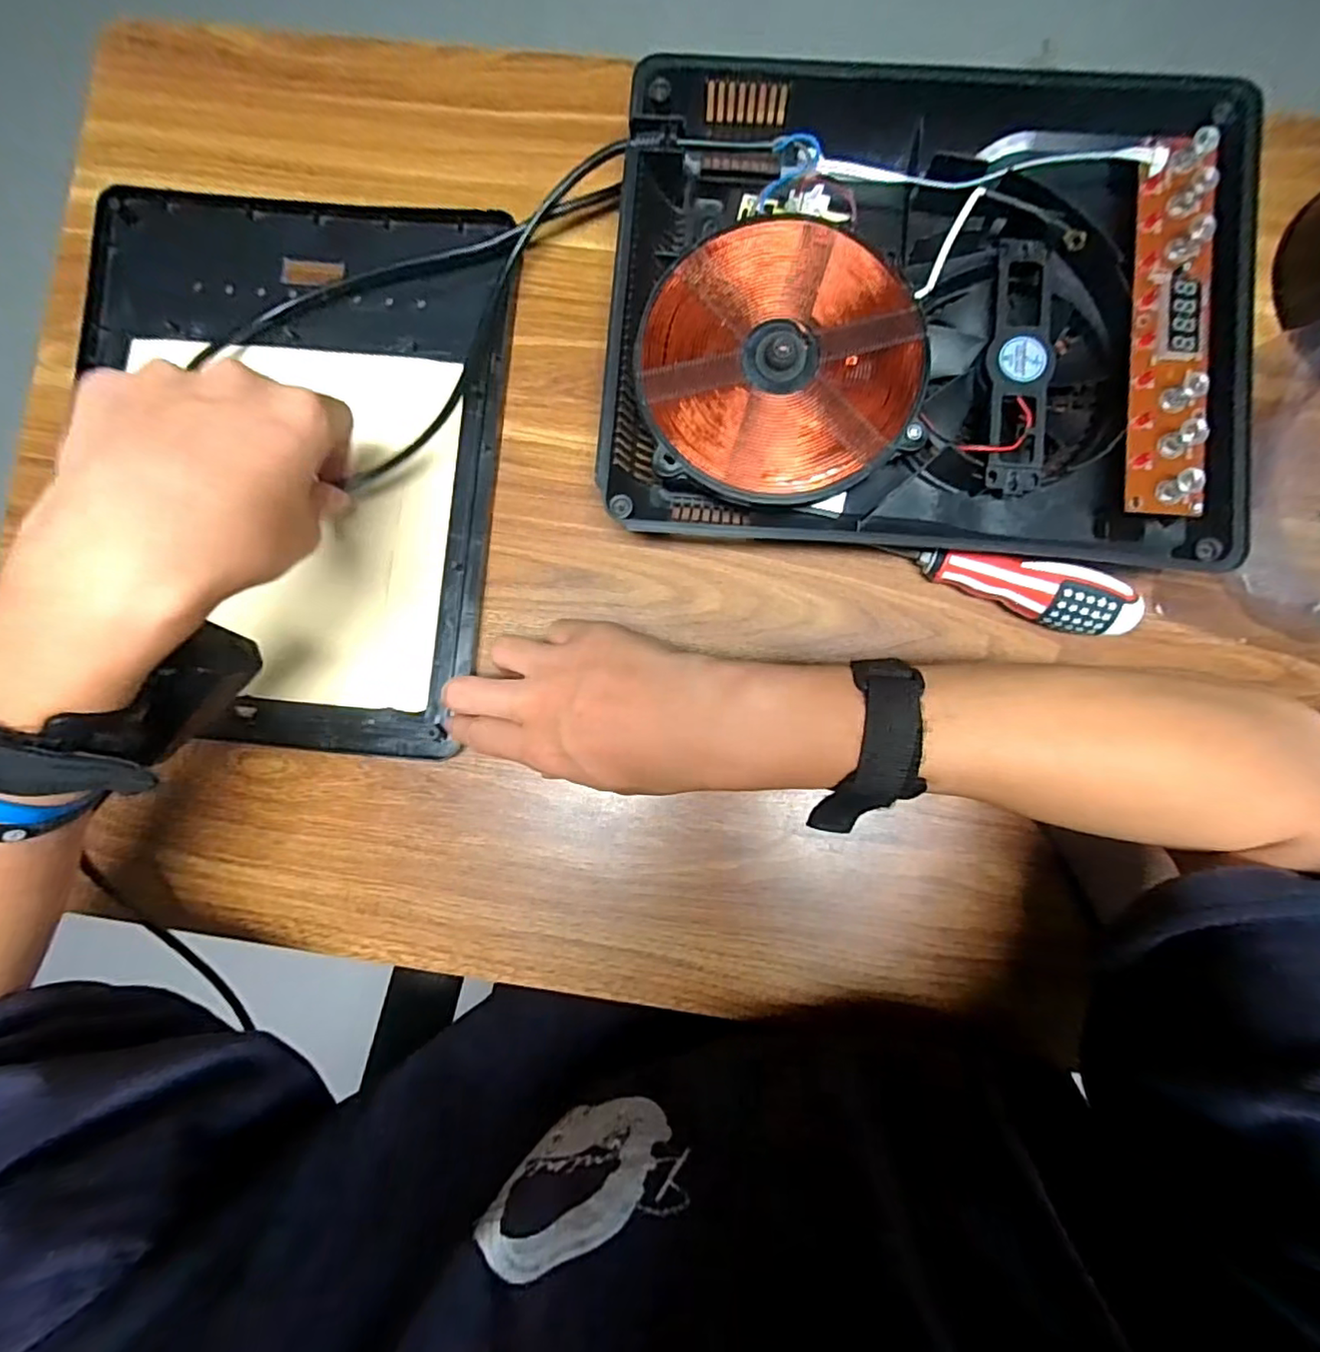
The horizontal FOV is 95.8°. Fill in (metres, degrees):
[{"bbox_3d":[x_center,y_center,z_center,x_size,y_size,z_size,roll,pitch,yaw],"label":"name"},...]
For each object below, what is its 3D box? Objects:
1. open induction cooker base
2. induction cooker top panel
[{"bbox_3d":[0.147,-0.210,0.351,0.342,0.053,0.279,4,86,2],"label":"open induction cooker base"},{"bbox_3d":[-0.241,-0.139,0.372,0.272,0.031,0.356,6,86,2],"label":"induction cooker top panel"}]

